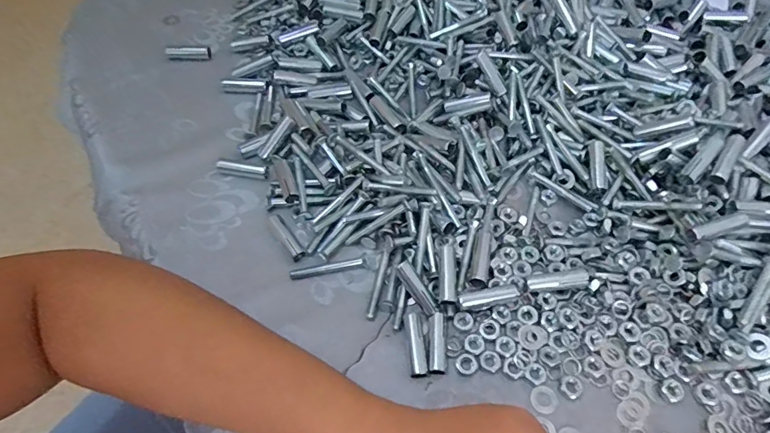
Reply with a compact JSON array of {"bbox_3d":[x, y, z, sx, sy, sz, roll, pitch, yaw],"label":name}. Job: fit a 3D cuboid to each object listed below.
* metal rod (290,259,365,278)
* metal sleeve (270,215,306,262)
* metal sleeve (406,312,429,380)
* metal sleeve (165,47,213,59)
[{"bbox_3d":[-0.041,0.036,0.324,0.051,0.004,0.006,-11,60,-5],"label":"metal rod"},{"bbox_3d":[-0.071,0.015,0.337,0.010,0.007,0.044,-30,63,-15],"label":"metal sleeve"},{"bbox_3d":[0.019,0.083,0.295,0.010,0.009,0.039,-6,60,-2],"label":"metal sleeve"},{"bbox_3d":[-0.186,-0.157,0.438,0.038,0.009,0.013,-6,60,-2],"label":"metal sleeve"}]

